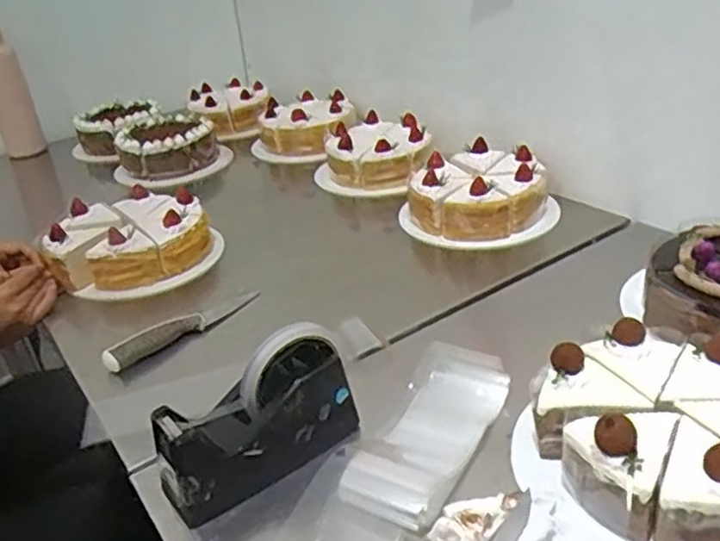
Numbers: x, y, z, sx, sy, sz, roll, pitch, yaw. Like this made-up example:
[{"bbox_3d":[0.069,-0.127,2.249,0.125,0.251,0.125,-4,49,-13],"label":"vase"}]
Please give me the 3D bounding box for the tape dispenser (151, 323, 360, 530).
[{"bbox_3d":[-0.082,0.112,0.527,0.162,0.100,0.053,-22,33,-27],"label":"tape dispenser"}]

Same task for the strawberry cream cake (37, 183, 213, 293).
[{"bbox_3d":[-0.300,-0.039,0.895,0.195,0.088,0.183,-12,30,-10],"label":"strawberry cream cake"}]

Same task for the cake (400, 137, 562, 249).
[{"bbox_3d":[0.158,-0.103,0.895,0.190,0.079,0.159,-11,30,-9],"label":"cake"}]

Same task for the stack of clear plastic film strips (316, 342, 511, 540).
[{"bbox_3d":[0.049,0.135,0.528,0.073,0.033,0.211,12,34,29],"label":"stack of clear plastic film strips"}]

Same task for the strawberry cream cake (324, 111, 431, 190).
[{"bbox_3d":[0.026,-0.193,1.068,0.163,0.070,0.150,-5,29,2],"label":"strawberry cream cake"}]

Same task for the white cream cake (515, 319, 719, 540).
[{"bbox_3d":[0.221,0.121,0.479,0.194,0.077,0.183,-5,29,3],"label":"white cream cake"}]

